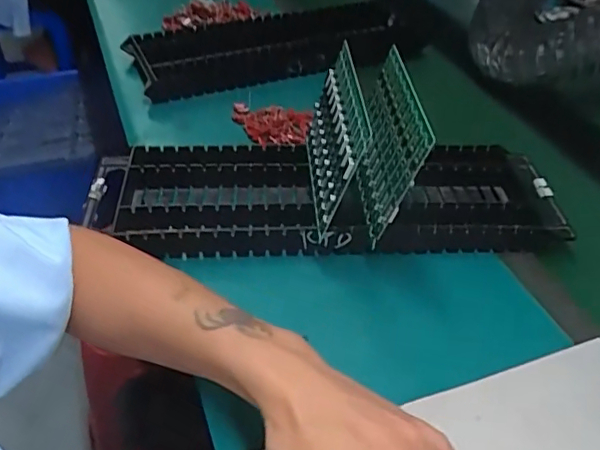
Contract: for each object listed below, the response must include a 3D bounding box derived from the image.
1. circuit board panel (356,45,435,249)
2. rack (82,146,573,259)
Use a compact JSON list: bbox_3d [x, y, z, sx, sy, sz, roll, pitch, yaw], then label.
[{"bbox_3d":[0.077,-0.075,0.516,0.008,0.115,0.149,9,44,-15],"label":"circuit board panel"},{"bbox_3d":[0.029,-0.025,0.564,0.462,0.041,0.149,-3,43,-7],"label":"rack"}]

